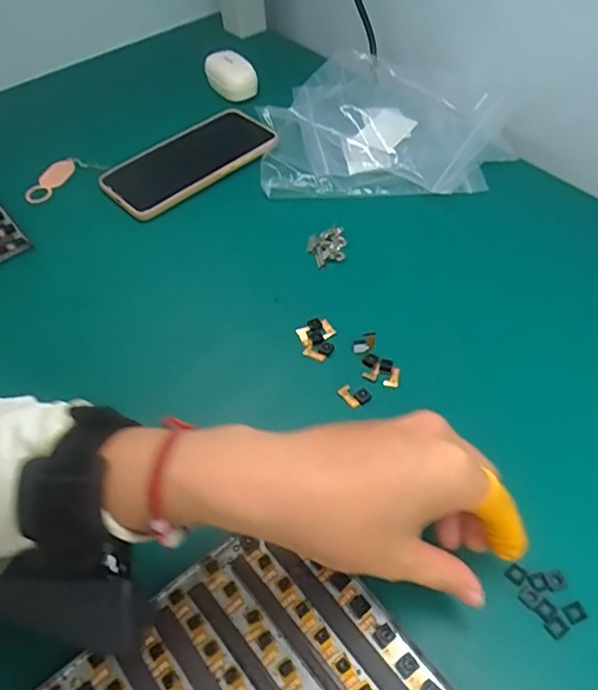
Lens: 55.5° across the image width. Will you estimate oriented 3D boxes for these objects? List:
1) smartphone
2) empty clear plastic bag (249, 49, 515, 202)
[{"bbox_3d":[-0.103,-0.176,0.536,0.162,0.012,0.084,-36,58,-22],"label":"smartphone"},{"bbox_3d":[0.081,-0.216,0.545,0.229,0.035,0.196,2,52,5],"label":"empty clear plastic bag"}]

